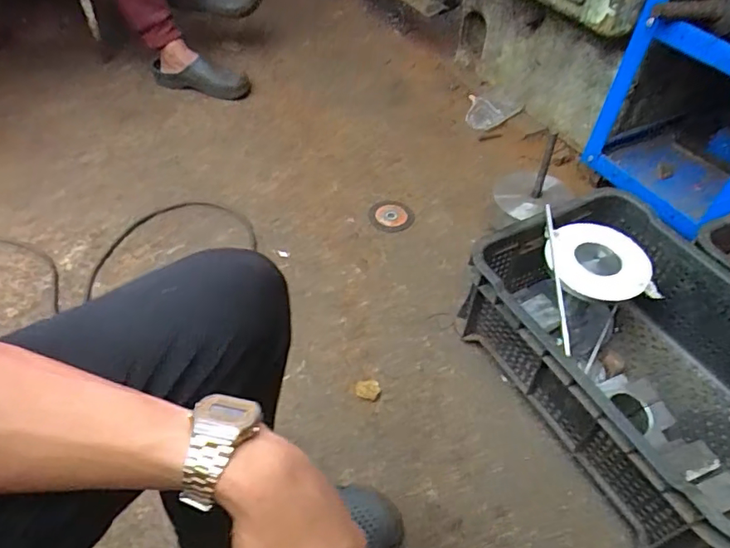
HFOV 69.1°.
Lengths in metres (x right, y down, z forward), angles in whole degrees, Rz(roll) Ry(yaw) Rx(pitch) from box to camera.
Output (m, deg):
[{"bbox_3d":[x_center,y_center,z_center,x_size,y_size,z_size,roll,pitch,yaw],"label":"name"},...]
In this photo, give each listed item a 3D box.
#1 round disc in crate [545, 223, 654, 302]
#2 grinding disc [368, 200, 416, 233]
[{"bbox_3d":[0.374,-0.022,0.853,0.151,0.018,0.133,-1,63,15],"label":"round disc in crate"},{"bbox_3d":[0.058,-0.127,1.155,0.097,0.013,0.098,1,48,-1],"label":"grinding disc"}]

